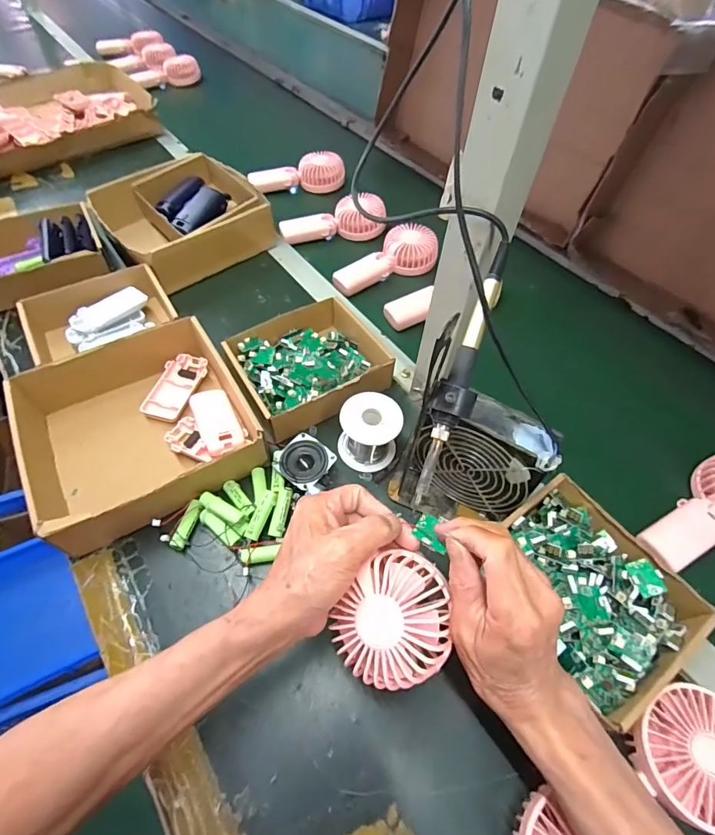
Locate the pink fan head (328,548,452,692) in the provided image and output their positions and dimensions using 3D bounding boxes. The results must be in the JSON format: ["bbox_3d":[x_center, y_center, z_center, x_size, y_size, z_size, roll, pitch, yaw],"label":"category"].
[{"bbox_3d":[0.029,0.143,0.308,0.074,0.038,0.084,40,88,18],"label":"pink fan head"}]

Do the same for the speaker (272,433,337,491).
[{"bbox_3d":[-0.060,0.048,0.479,0.059,0.020,0.051,34,60,20],"label":"speaker"}]

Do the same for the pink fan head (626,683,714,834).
[{"bbox_3d":[0.257,0.260,0.339,0.088,0.047,0.086,1,55,-2],"label":"pink fan head"}]

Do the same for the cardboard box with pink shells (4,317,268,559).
[{"bbox_3d":[-0.239,0.007,0.485,0.208,0.063,0.215,-25,60,-19],"label":"cardboard box with pink shells"}]

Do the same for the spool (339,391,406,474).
[{"bbox_3d":[0.013,0.019,0.486,0.065,0.075,0.055,7,55,2],"label":"spool"}]

